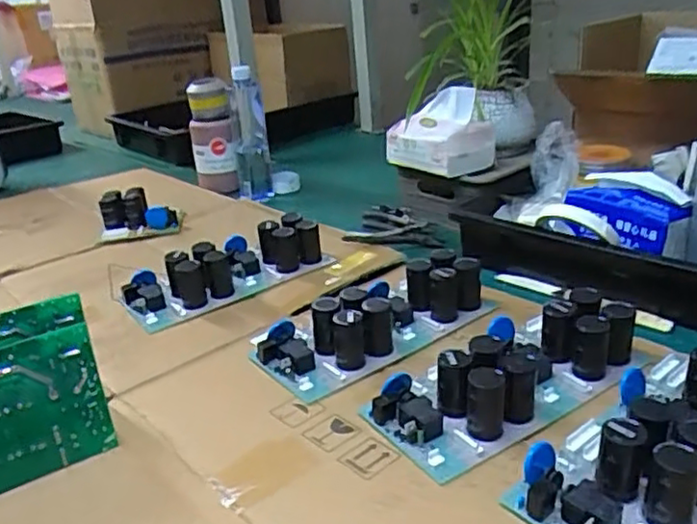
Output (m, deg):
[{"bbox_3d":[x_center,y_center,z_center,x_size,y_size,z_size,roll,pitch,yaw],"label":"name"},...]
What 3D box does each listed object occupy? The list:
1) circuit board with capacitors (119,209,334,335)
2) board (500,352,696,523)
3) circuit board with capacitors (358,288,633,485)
[{"bbox_3d":[-0.155,0.002,0.827,0.249,0.062,0.111,-20,28,-30],"label":"circuit board with capacitors"},{"bbox_3d":[0.231,0.122,0.485,0.242,0.057,0.115,-23,30,-34],"label":"board"},{"bbox_3d":[0.137,0.089,0.578,0.247,0.054,0.112,-21,29,-31],"label":"circuit board with capacitors"}]

